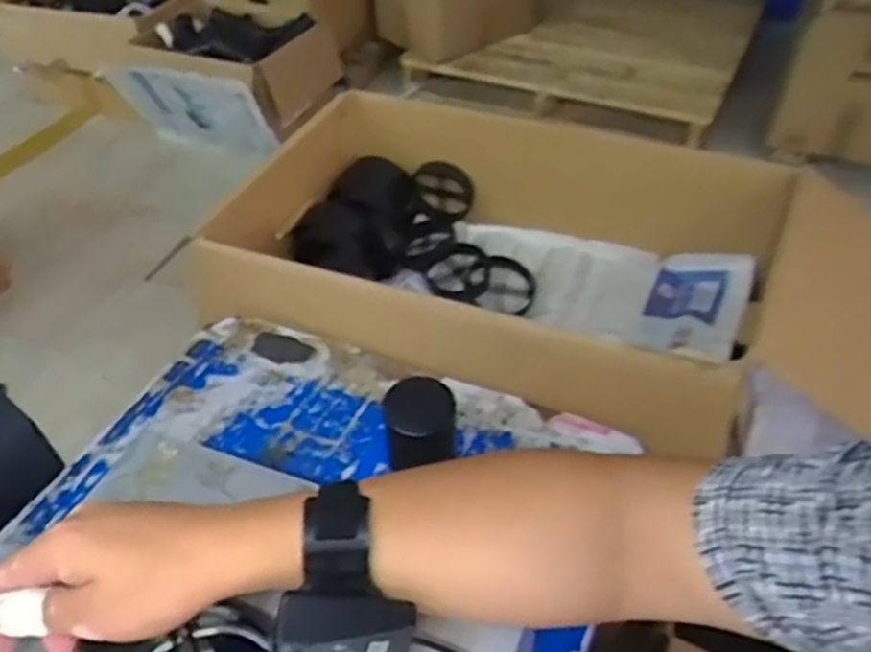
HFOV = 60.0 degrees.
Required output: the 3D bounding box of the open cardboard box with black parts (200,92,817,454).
[{"bbox_3d":[0.094,-0.105,1.003,0.629,0.225,0.534,18,47,20],"label":"open cardboard box with black parts"}]

